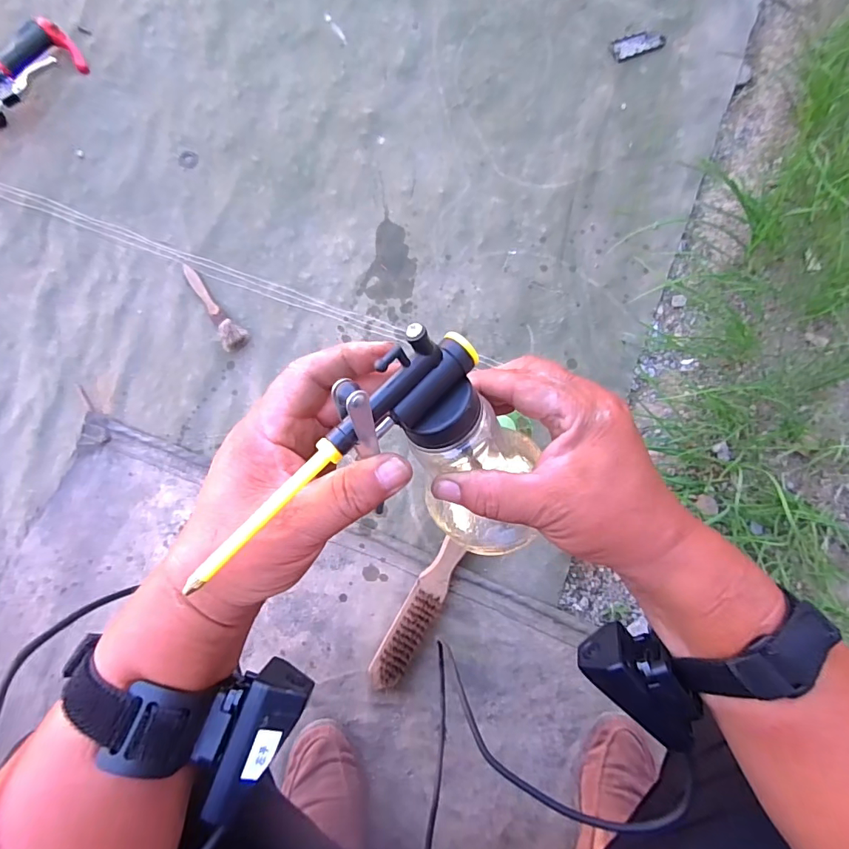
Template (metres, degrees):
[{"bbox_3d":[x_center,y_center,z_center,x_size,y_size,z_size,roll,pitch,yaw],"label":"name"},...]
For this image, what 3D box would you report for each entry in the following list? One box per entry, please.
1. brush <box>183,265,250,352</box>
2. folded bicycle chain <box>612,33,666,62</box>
[{"bbox_3d":[-0.312,-0.174,0.692,0.037,0.018,0.149,-34,82,-3],"label":"brush"},{"bbox_3d":[0.343,-0.609,0.741,0.087,0.005,0.033,-18,82,-1],"label":"folded bicycle chain"}]

